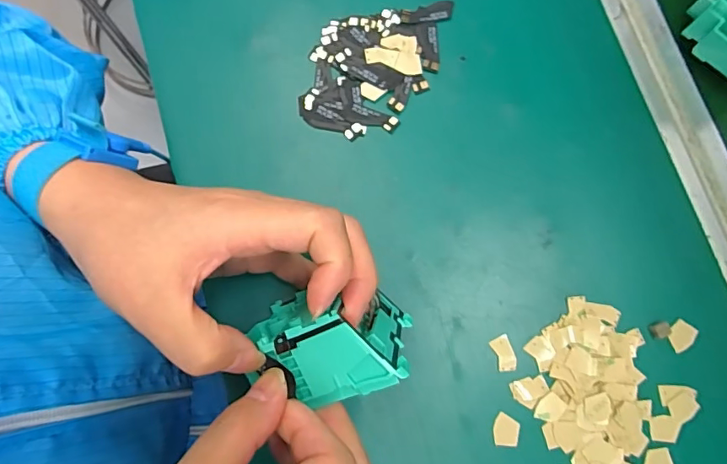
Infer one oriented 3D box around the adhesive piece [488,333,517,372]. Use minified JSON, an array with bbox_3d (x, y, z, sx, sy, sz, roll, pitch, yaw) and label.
[{"bbox_3d":[0.083,0.071,0.286,0.012,0.004,0.020,-19,76,-3],"label":"adhesive piece"}]

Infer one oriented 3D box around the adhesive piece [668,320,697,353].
[{"bbox_3d":[0.187,0.061,0.287,0.018,0.004,0.015,-38,78,-8],"label":"adhesive piece"}]

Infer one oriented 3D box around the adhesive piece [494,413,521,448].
[{"bbox_3d":[0.082,0.113,0.278,0.014,0.004,0.018,4,76,3],"label":"adhesive piece"}]

